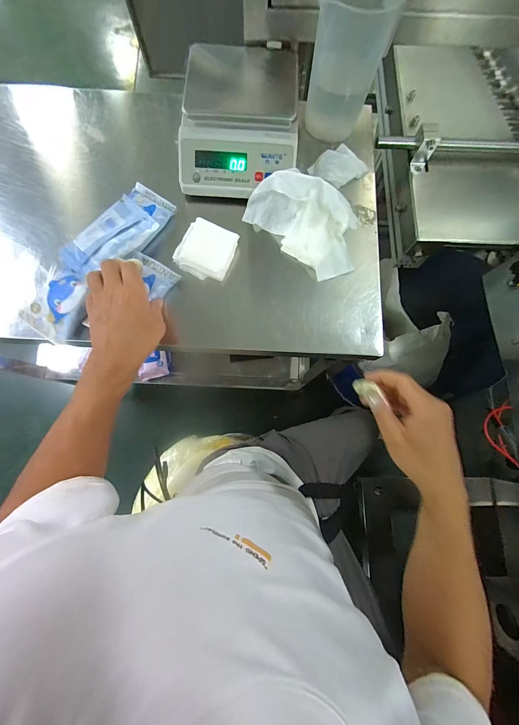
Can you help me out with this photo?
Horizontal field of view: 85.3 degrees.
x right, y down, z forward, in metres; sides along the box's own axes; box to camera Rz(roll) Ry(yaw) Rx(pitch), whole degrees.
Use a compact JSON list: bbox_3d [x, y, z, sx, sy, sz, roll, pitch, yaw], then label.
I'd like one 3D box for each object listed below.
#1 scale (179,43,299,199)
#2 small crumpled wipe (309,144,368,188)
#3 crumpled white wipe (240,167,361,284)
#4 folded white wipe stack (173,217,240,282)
[{"bbox_3d":[-0.030,-0.394,0.463,0.189,0.066,0.225,4,78,0],"label":"scale"},{"bbox_3d":[0.142,-0.348,0.501,0.088,0.018,0.070,-34,81,-8],"label":"small crumpled wipe"},{"bbox_3d":[0.075,-0.227,0.447,0.189,0.068,0.092,41,80,7],"label":"crumpled white wipe"},{"bbox_3d":[-0.086,-0.179,0.454,0.084,0.030,0.083,24,78,4],"label":"folded white wipe stack"}]

